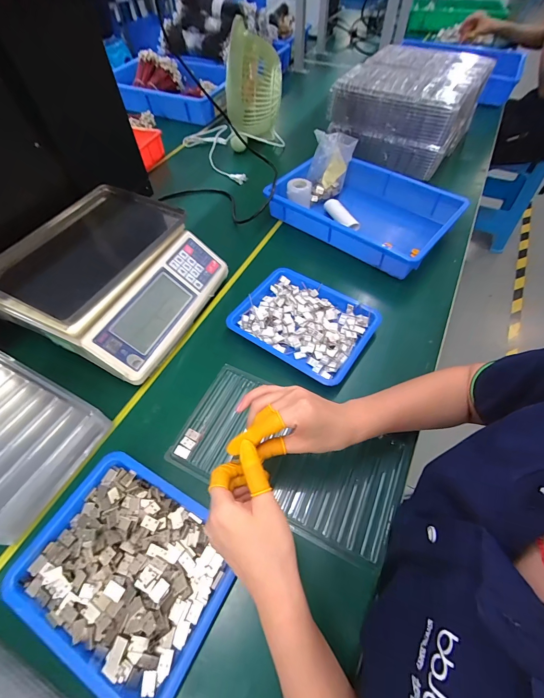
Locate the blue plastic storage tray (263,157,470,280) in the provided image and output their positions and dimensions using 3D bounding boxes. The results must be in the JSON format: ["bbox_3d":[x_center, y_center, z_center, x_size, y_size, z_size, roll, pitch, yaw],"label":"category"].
[{"bbox_3d":[0.191,-0.301,0.687,0.360,0.082,0.241,35,64,21],"label":"blue plastic storage tray"}]

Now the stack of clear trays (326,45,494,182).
[{"bbox_3d":[0.356,-0.636,0.825,0.294,0.173,0.310,30,62,19],"label":"stack of clear trays"}]

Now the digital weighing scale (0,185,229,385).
[{"bbox_3d":[-0.272,-0.125,0.542,0.303,0.119,0.302,22,59,14],"label":"digital weighing scale"}]

